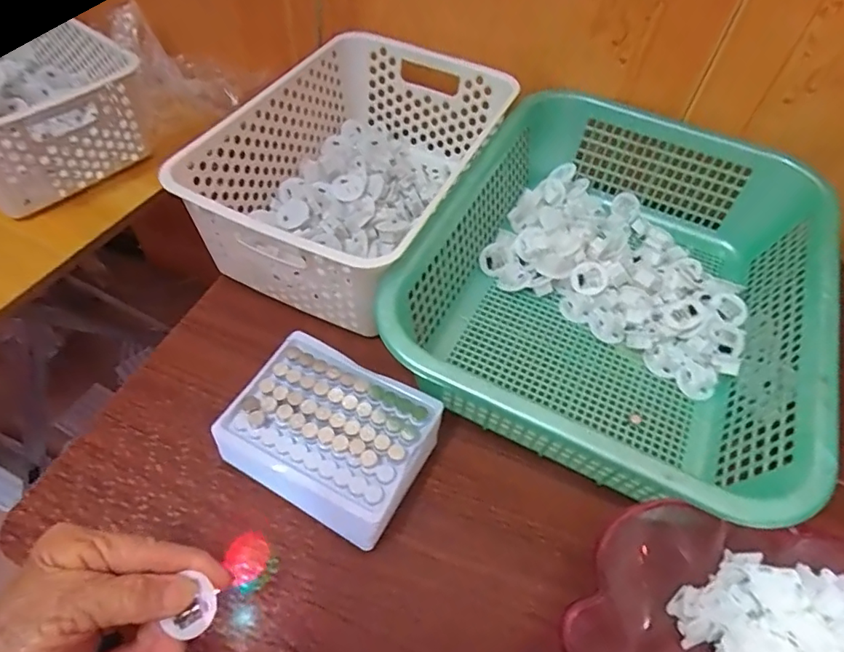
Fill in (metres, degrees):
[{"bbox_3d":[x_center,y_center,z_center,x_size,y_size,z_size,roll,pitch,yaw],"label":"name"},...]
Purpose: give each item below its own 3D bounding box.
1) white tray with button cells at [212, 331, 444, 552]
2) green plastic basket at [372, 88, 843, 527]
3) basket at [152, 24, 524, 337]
[{"bbox_3d":[-0.064,0.080,0.380,0.130,0.050,0.102,26,56,14],"label":"white tray with button cells"},{"bbox_3d":[0.163,-0.043,0.450,0.287,0.104,0.378,24,56,12],"label":"green plastic basket"},{"bbox_3d":[-0.061,-0.153,0.500,0.210,0.102,0.316,22,56,11],"label":"basket"}]

